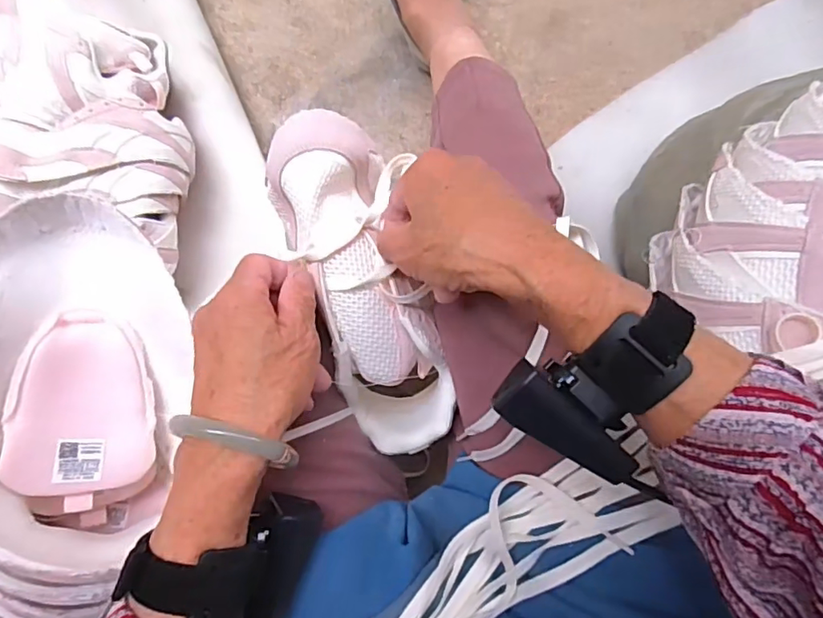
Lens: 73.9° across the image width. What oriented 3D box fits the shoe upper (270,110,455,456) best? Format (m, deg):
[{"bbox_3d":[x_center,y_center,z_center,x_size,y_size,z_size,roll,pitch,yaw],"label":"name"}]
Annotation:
[{"bbox_3d":[-0.027,-0.018,0.376,0.079,0.089,0.222,-17,107,3],"label":"shoe upper"}]

